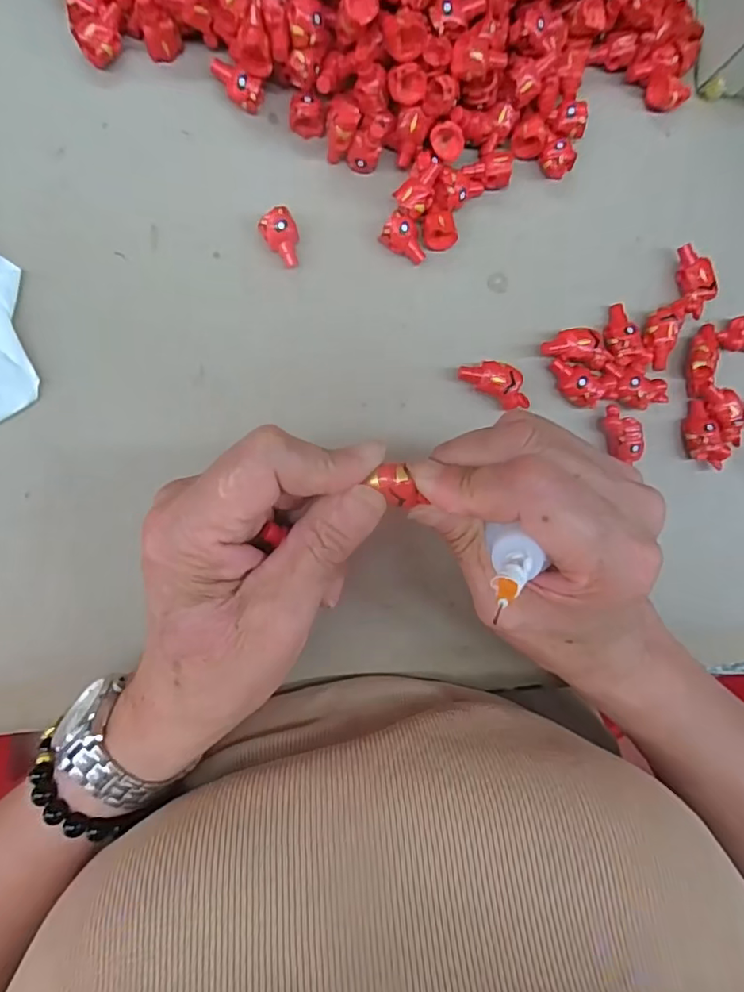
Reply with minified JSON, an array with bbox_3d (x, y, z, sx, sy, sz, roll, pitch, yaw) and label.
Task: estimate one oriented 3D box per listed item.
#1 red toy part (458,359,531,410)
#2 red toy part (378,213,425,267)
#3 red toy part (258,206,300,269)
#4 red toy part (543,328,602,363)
[{"bbox_3d":[0.064,-0.058,0.281,0.038,0.013,0.017,31,87,-8],"label":"red toy part"},{"bbox_3d":[0.017,-0.128,0.277,0.024,0.012,0.015,29,88,-8],"label":"red toy part"},{"bbox_3d":[-0.043,-0.124,0.269,0.017,0.014,0.025,-32,96,-6],"label":"red toy part"},{"bbox_3d":[0.101,-0.077,0.286,0.027,0.014,0.017,-11,93,-8],"label":"red toy part"}]

